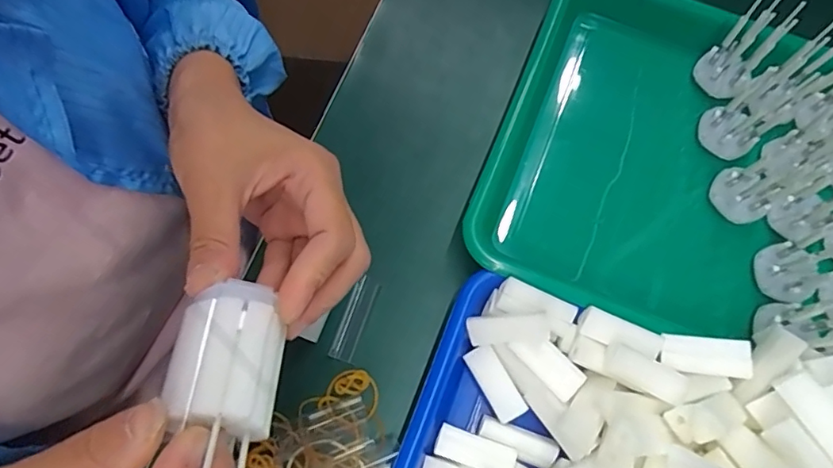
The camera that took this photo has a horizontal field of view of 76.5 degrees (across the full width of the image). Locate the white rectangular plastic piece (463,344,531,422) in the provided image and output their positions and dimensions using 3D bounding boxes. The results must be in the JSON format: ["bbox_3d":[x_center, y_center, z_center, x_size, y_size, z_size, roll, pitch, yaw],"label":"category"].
[{"bbox_3d":[0.047,0.087,0.311,0.017,0.009,0.045,-29,77,-11],"label":"white rectangular plastic piece"}]

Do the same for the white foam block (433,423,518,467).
[{"bbox_3d":[0.033,0.124,0.300,0.045,0.005,0.018,21,74,3],"label":"white foam block"}]

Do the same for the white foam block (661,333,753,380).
[{"bbox_3d":[0.162,0.068,0.296,0.044,0.005,0.021,3,68,22],"label":"white foam block"}]

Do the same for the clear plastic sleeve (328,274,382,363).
[{"bbox_3d":[-0.039,0.054,0.335,0.015,0.007,0.052,21,74,3],"label":"clear plastic sleeve"}]

